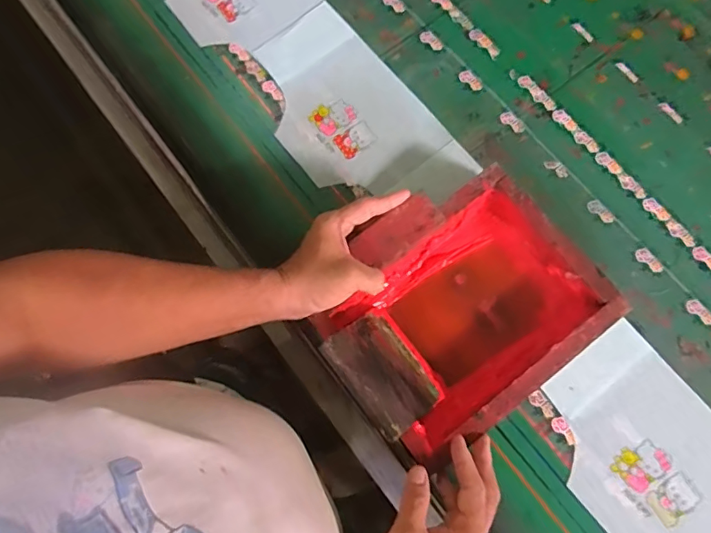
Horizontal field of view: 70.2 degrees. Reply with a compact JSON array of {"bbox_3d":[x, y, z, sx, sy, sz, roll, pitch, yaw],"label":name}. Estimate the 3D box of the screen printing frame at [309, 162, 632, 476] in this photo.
[{"bbox_3d":[0.105,0.044,0.538,0.269,0.075,0.222,-37,77,-7],"label":"screen printing frame"}]

